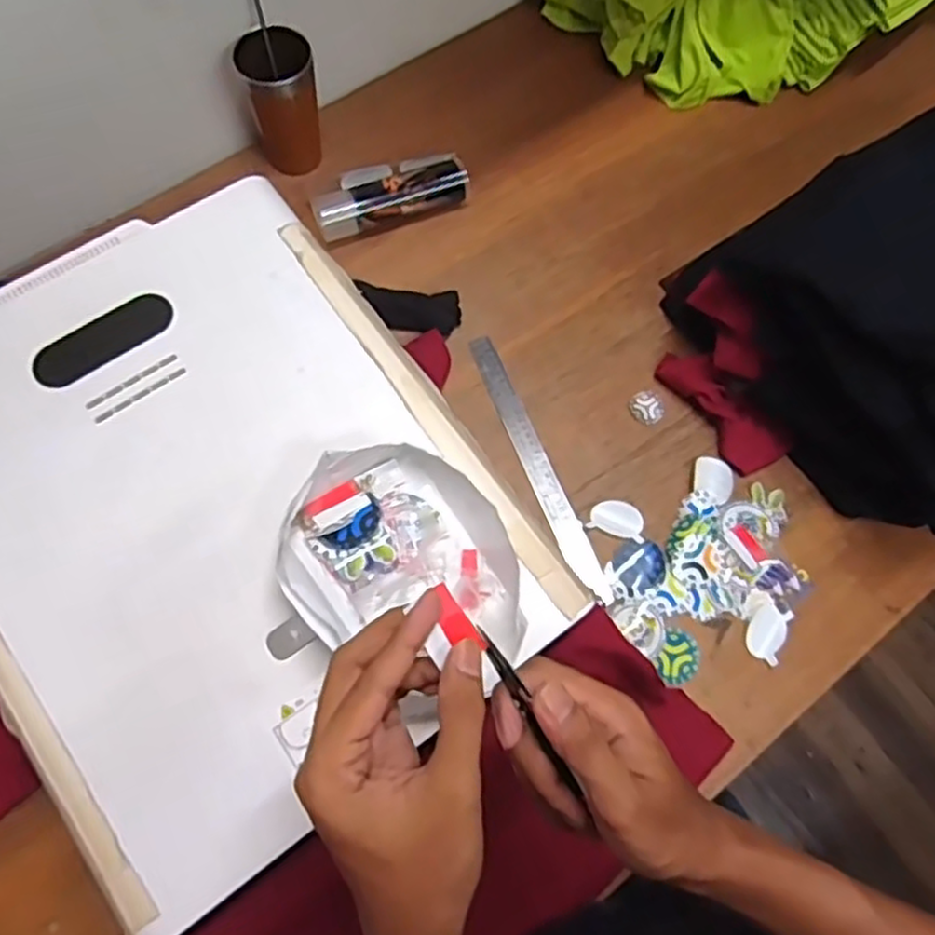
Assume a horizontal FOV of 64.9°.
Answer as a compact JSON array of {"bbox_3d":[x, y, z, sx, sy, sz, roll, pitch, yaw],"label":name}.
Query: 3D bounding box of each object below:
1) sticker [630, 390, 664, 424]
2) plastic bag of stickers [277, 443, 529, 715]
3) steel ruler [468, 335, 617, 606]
[{"bbox_3d":[0.201,-0.068,0.822,0.036,0.004,0.037,1,70,-2],"label":"sticker"},{"bbox_3d":[-0.046,0.076,0.554,0.189,0.050,0.152,42,73,12],"label":"plastic bag of stickers"},{"bbox_3d":[0.075,-0.003,0.794,0.032,0.008,0.318,-23,73,-4],"label":"steel ruler"}]

